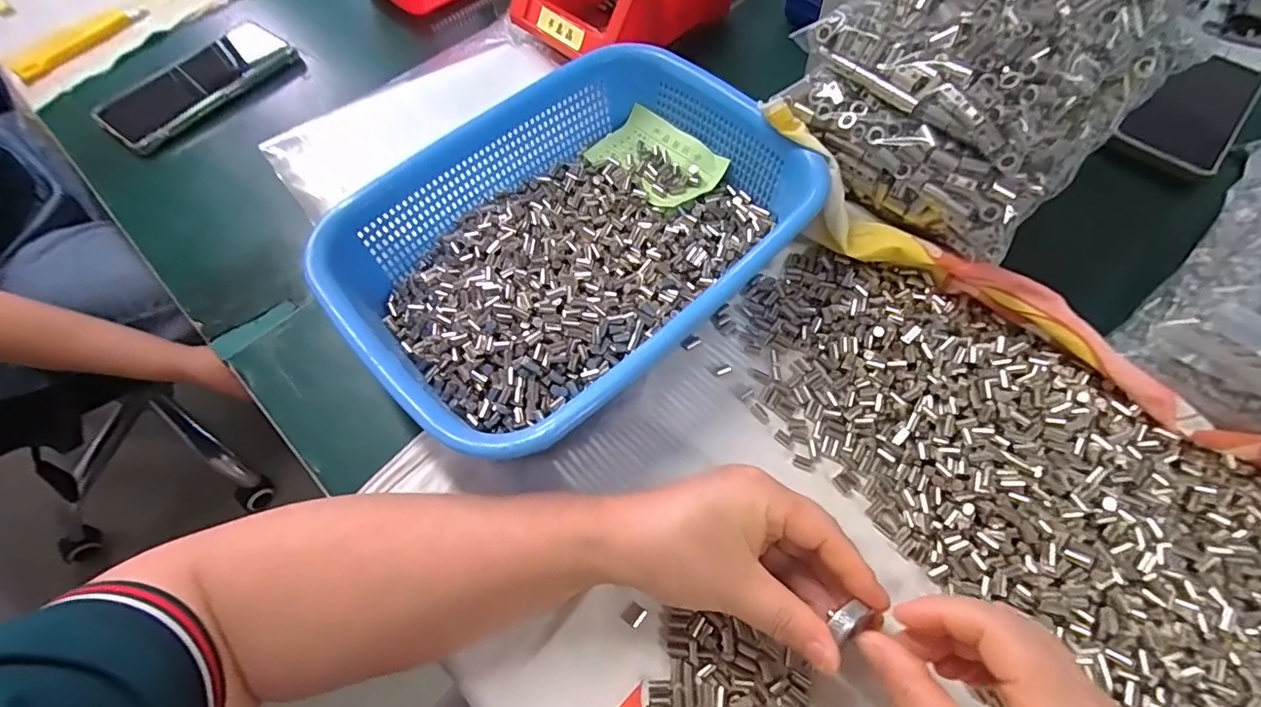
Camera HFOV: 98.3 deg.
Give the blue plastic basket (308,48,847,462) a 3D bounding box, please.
[{"bbox_3d":[-0.034,-0.070,0.354,0.278,0.073,0.209,-40,68,-18],"label":"blue plastic basket"}]

